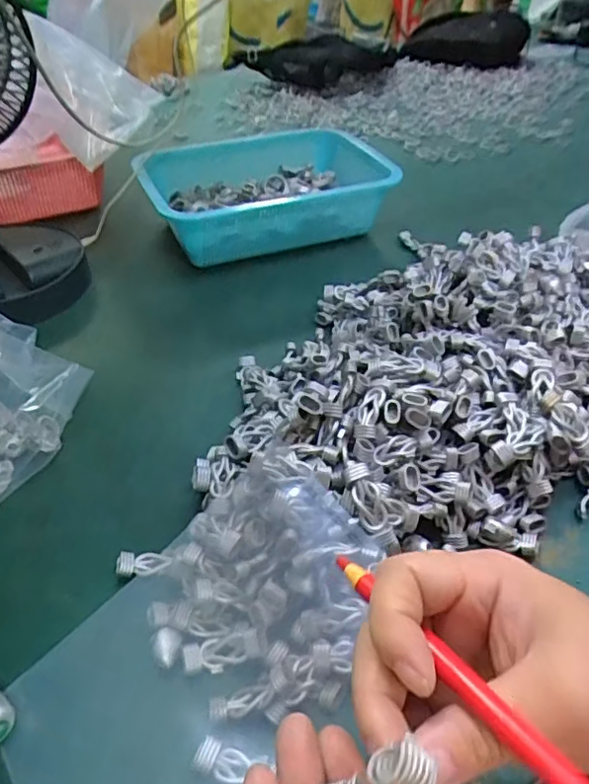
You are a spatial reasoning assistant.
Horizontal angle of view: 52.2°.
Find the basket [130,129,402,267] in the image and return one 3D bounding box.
[{"bbox_3d":[-0.030,-0.235,0.720,0.280,0.078,0.203,-9,41,-9],"label":"basket"}]

